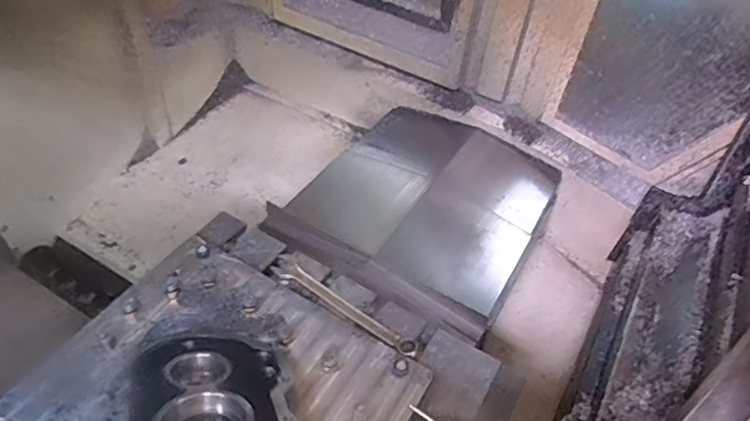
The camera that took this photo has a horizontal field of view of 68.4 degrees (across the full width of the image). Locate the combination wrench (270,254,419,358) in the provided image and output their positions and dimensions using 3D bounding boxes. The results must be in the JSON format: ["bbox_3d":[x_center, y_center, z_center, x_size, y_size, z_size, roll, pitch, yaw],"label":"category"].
[{"bbox_3d":[-0.056,0.163,0.953,0.305,0.014,0.044,30,50,22],"label":"combination wrench"}]

